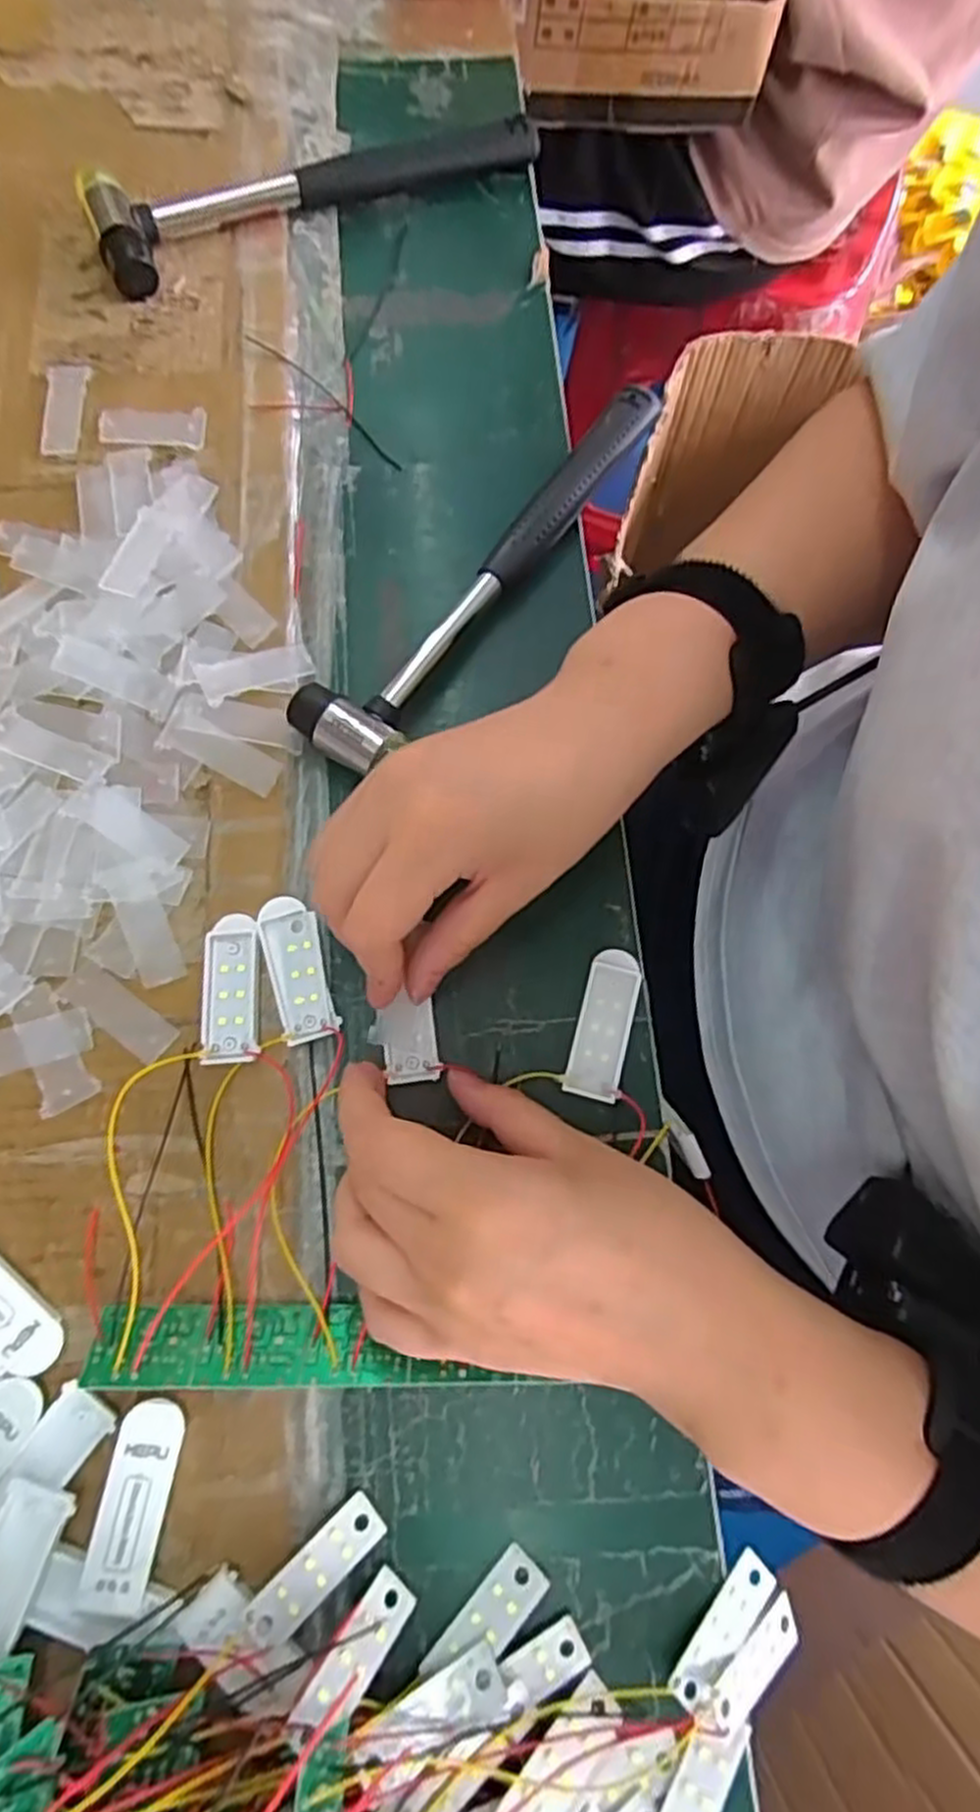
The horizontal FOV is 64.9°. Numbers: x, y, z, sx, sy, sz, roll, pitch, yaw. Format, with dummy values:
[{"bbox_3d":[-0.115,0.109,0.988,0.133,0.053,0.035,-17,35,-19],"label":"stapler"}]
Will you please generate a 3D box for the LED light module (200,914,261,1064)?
[{"bbox_3d":[-0.100,0.031,0.297,0.020,0.007,0.056,-4,75,-3],"label":"LED light module"}]

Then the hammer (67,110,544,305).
[{"bbox_3d":[-0.085,-0.369,0.393,0.232,0.023,0.052,-23,77,-8],"label":"hammer"}]

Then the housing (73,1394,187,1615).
[{"bbox_3d":[-0.114,0.191,0.247,0.021,0.004,0.055,14,66,-12],"label":"housing"}]

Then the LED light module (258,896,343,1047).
[{"bbox_3d":[-0.075,0.024,0.299,0.022,0.008,0.057,-15,76,-6],"label":"LED light module"}]

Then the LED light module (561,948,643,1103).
[{"bbox_3d":[0.045,0.045,0.299,0.020,0.007,0.057,16,75,2],"label":"LED light module"}]

